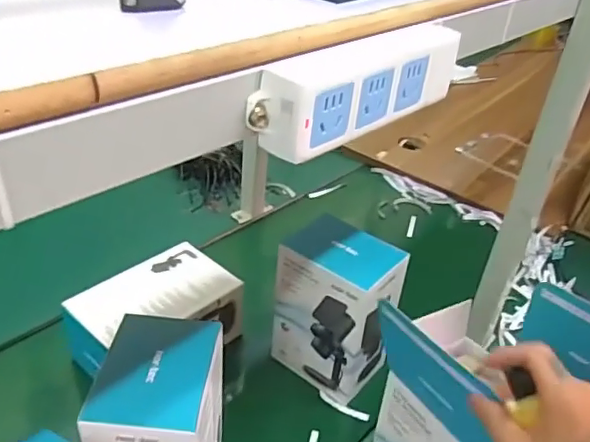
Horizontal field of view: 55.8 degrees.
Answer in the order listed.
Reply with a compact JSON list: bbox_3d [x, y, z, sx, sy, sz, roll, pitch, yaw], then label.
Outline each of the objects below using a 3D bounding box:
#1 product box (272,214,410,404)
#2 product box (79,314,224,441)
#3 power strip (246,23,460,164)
[{"bbox_3d":[0.062,0.133,0.848,0.155,0.216,0.114,30,40,32],"label":"product box"},{"bbox_3d":[-0.152,0.249,0.643,0.115,0.226,0.153,5,33,-2],"label":"product box"},{"bbox_3d":[0.045,-0.086,0.354,0.032,0.051,0.173,30,40,31],"label":"power strip"}]

